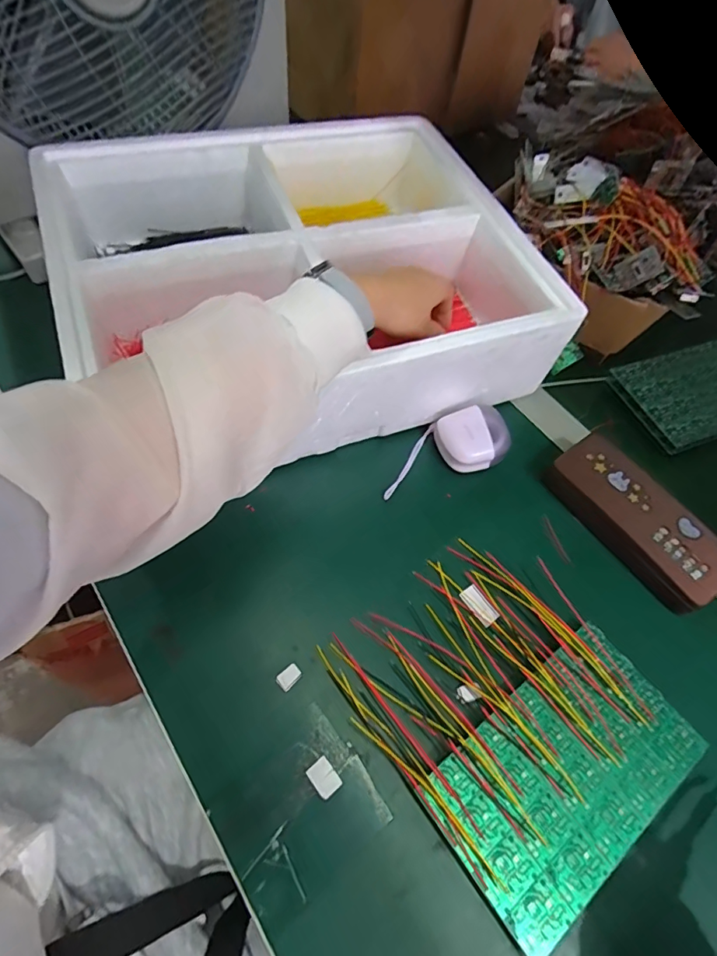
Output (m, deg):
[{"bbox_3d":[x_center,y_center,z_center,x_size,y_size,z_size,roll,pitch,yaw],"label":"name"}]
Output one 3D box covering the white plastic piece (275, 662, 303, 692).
[{"bbox_3d":[-0.047,0.136,0.326,0.017,0.004,0.012,-37,69,-22],"label":"white plastic piece"}]

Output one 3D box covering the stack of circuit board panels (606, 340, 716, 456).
[{"bbox_3d":[0.355,-0.088,0.490,0.167,0.019,0.102,-18,63,-14],"label":"stack of circuit board panels"}]

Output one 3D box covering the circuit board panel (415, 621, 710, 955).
[{"bbox_3d":[0.133,0.187,0.309,0.171,0.013,0.101,-32,67,-21],"label":"circuit board panel"}]

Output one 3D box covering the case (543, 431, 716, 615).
[{"bbox_3d":[0.226,0.035,0.390,0.067,0.030,0.149,-33,68,-21],"label":"case"}]

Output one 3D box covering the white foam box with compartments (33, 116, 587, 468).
[{"bbox_3d":[-0.043,-0.183,0.433,0.372,0.117,0.308,-16,63,-14],"label":"white foam box with compartments"}]

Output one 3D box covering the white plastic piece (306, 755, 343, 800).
[{"bbox_3d":[-0.022,0.189,0.300,0.015,0.004,0.020,-34,68,-21],"label":"white plastic piece"}]

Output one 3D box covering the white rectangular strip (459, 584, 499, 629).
[{"bbox_3d":[0.092,0.097,0.363,0.016,0.004,0.031,-30,66,-20],"label":"white rectangular strip"}]

